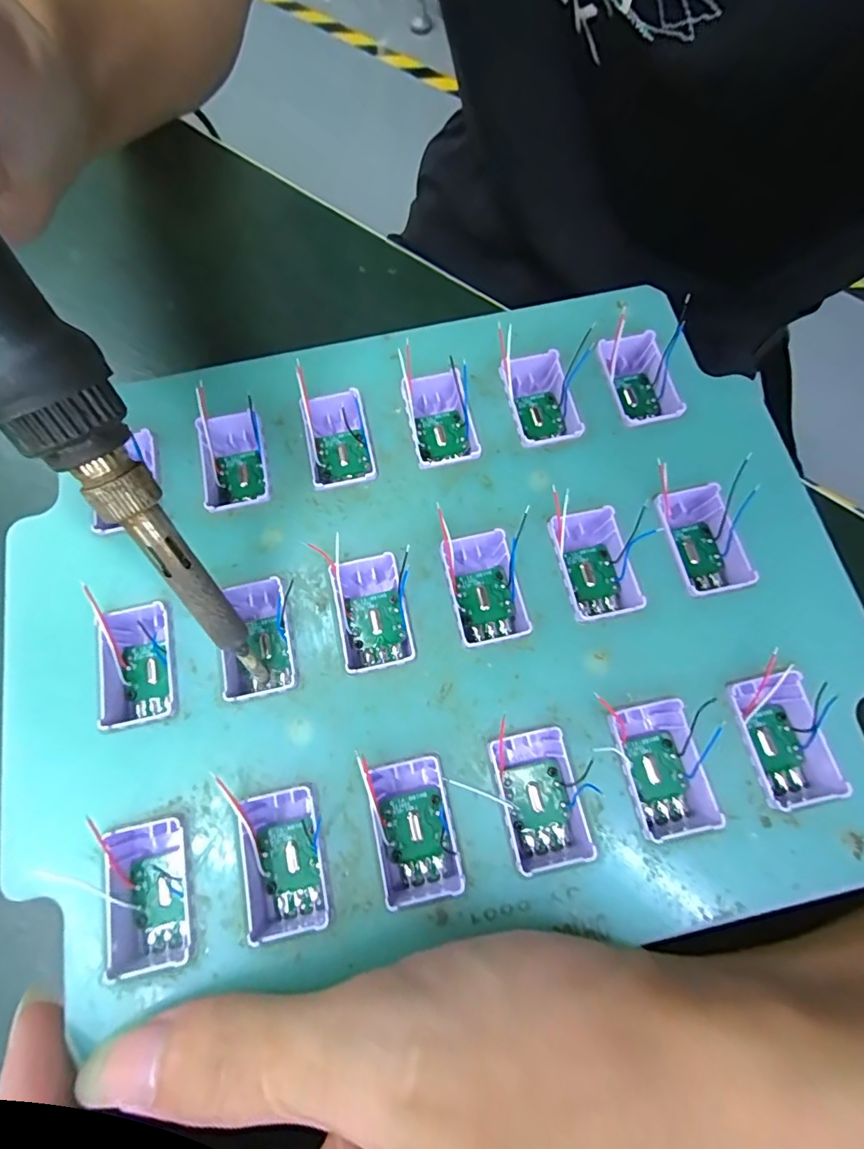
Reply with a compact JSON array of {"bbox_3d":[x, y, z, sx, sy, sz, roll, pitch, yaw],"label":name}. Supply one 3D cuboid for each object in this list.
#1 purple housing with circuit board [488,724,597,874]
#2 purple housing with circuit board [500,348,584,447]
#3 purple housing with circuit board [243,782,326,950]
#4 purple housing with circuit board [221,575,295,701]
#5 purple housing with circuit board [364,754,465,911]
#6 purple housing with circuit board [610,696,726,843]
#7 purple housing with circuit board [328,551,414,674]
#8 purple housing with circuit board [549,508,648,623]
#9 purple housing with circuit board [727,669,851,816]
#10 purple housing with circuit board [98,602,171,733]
[{"bbox_3d":[0.027,0.056,0.124,0.020,0.010,0.031,-12,73,-5],"label":"purple housing with circuit board"},{"bbox_3d":[0.034,-0.055,0.156,0.019,0.011,0.034,-11,73,-5],"label":"purple housing with circuit board"},{"bbox_3d":[-0.036,0.070,0.121,0.018,0.010,0.032,-10,73,-4],"label":"purple housing with circuit board"},{"bbox_3d":[-0.048,0.018,0.136,0.018,0.011,0.031,-11,73,-5],"label":"purple housing with circuit board"},{"bbox_3d":[-0.005,0.063,0.122,0.018,0.011,0.031,-11,73,-5],"label":"purple housing with circuit board"},{"bbox_3d":[0.058,0.049,0.126,0.018,0.014,0.032,-11,73,-5],"label":"purple housing with circuit board"},{"bbox_3d":[-0.017,0.011,0.140,0.018,0.015,0.030,-10,73,-4],"label":"purple housing with circuit board"},{"bbox_3d":[0.046,-0.004,0.141,0.019,0.013,0.034,-12,73,-5],"label":"purple housing with circuit board"},{"bbox_3d":[0.089,0.043,0.126,0.019,0.013,0.031,-10,73,-4],"label":"purple housing with circuit board"},{"bbox_3d":[-0.080,0.025,0.135,0.019,0.012,0.031,-9,73,-4],"label":"purple housing with circuit board"}]

